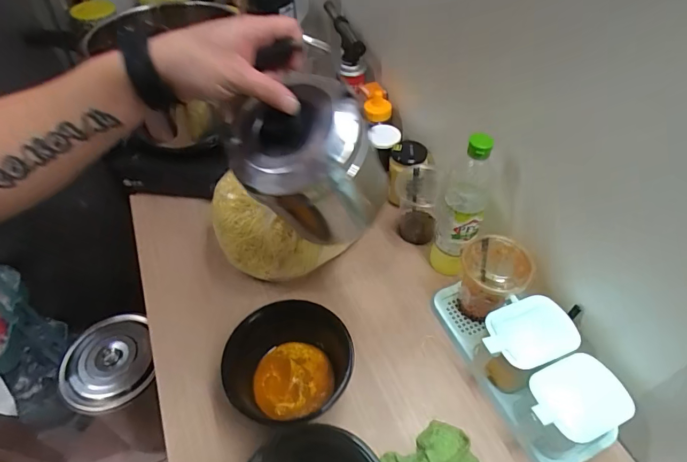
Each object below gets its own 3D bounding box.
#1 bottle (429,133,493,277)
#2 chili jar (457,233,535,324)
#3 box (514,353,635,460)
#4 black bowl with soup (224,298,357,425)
[{"bbox_3d":[0.179,-0.038,0.625,0.060,0.253,0.062,16,50,13],"label":"bottle"},{"bbox_3d":[0.216,0.080,0.621,0.084,0.130,0.079,0,48,0],"label":"chili jar"},{"bbox_3d":[0.267,0.221,0.518,0.103,0.109,0.084,-18,51,-17],"label":"box"},{"bbox_3d":[-0.075,0.187,0.583,0.168,0.111,0.136,14,49,11],"label":"black bowl with soup"}]

